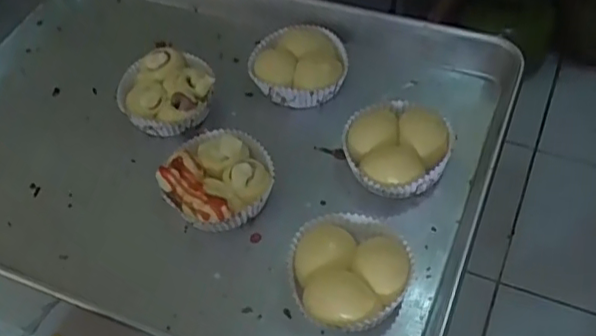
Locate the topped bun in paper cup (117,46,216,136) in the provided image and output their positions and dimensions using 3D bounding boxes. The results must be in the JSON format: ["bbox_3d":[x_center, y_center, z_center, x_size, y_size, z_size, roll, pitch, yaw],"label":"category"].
[{"bbox_3d":[-0.136,-0.077,0.661,0.101,0.047,0.098,-12,51,-4],"label":"topped bun in paper cup"}]

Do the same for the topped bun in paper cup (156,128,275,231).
[{"bbox_3d":[-0.072,0.013,0.586,0.095,0.047,0.092,-3,53,3],"label":"topped bun in paper cup"}]

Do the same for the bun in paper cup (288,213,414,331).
[{"bbox_3d":[0.042,0.089,0.517,0.095,0.036,0.096,-3,53,3],"label":"bun in paper cup"}]

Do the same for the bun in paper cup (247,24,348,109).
[{"bbox_3d":[0.000,-0.110,0.661,0.099,0.031,0.097,-8,51,-1],"label":"bun in paper cup"}]

